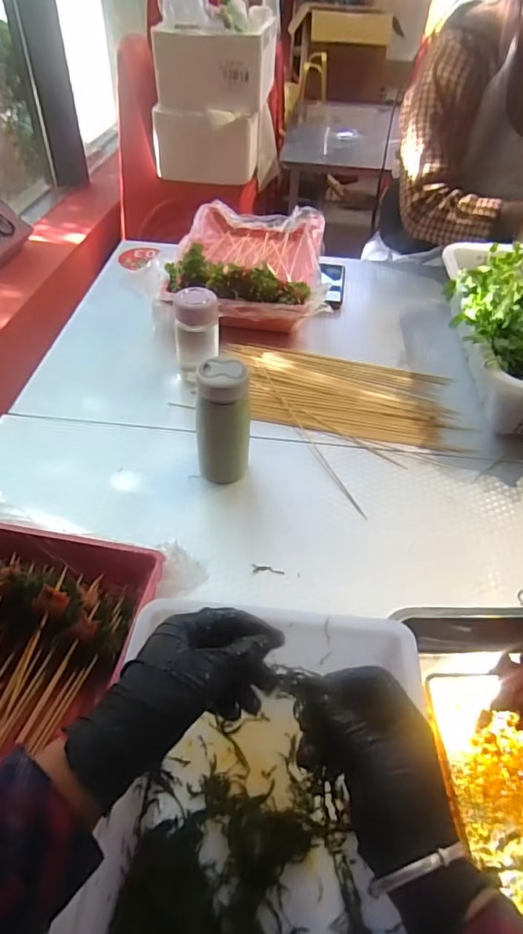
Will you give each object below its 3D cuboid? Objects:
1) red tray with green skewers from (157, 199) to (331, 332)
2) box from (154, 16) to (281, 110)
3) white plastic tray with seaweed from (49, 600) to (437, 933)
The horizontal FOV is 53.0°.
[{"bbox_3d":[-0.021,-0.408,1.038,0.275,0.128,0.428,3,47,0],"label":"red tray with green skewers"},{"bbox_3d":[-0.120,-1.154,1.523,0.303,0.200,0.286,10,47,6],"label":"box"},{"bbox_3d":[0.001,0.269,0.399,0.230,0.095,0.297,7,47,3],"label":"white plastic tray with seaweed"}]

